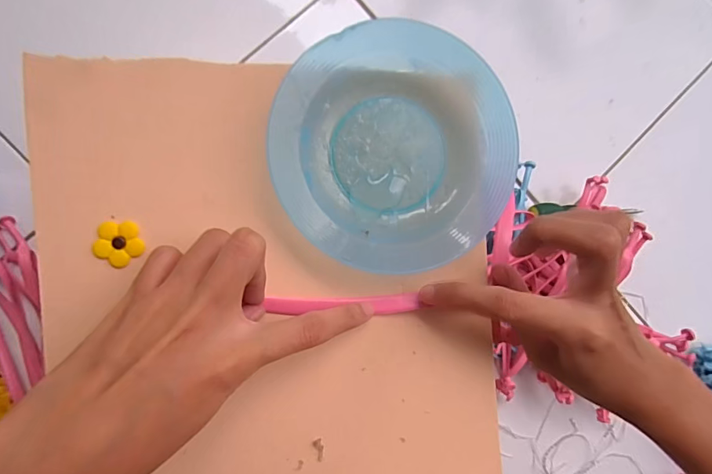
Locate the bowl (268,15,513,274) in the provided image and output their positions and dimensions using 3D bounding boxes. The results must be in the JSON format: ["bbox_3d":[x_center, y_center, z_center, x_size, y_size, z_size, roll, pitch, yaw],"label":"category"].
[{"bbox_3d":[0.020,-0.047,0.222,0.126,0.025,0.127,0,88,-8],"label":"bowl"}]

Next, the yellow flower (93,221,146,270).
[{"bbox_3d":[-0.124,0.003,0.212,0.024,0.004,0.023,0,88,-8],"label":"yellow flower"}]

